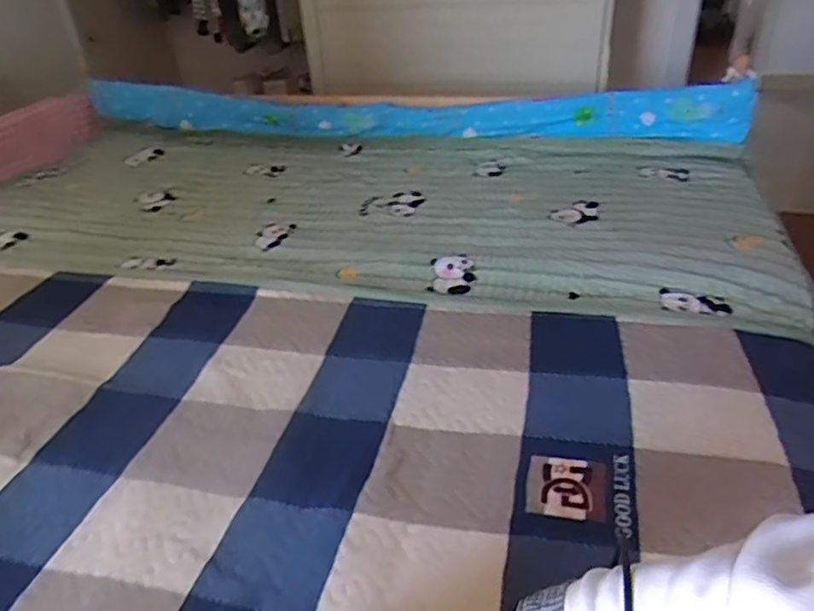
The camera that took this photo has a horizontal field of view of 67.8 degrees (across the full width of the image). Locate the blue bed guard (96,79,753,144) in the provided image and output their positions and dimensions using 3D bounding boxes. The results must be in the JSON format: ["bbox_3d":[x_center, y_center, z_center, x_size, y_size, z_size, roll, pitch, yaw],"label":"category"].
[{"bbox_3d":[-0.082,-0.568,1.704,1.873,0.156,0.108,8,36,16],"label":"blue bed guard"}]

